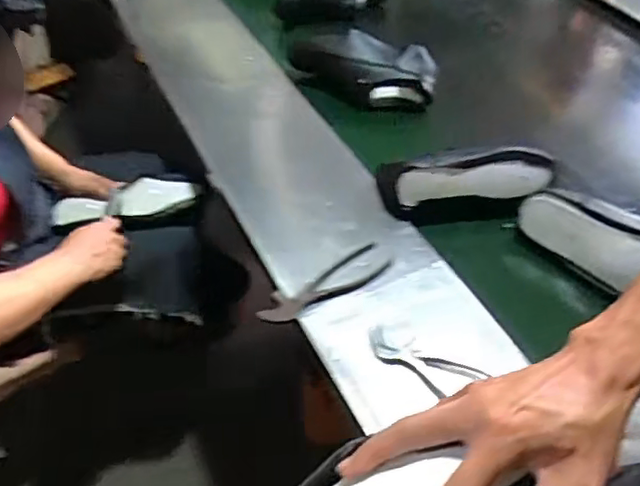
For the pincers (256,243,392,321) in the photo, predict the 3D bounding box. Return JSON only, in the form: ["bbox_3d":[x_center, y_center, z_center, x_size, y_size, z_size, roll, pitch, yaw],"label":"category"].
[{"bbox_3d":[0.007,0.054,0.839,0.191,0.011,0.060,-25,52,-21],"label":"pincers"}]

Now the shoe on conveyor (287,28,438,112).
[{"bbox_3d":[0.076,-0.316,1.161,0.270,0.106,0.086,3,47,3],"label":"shoe on conveyor"}]

